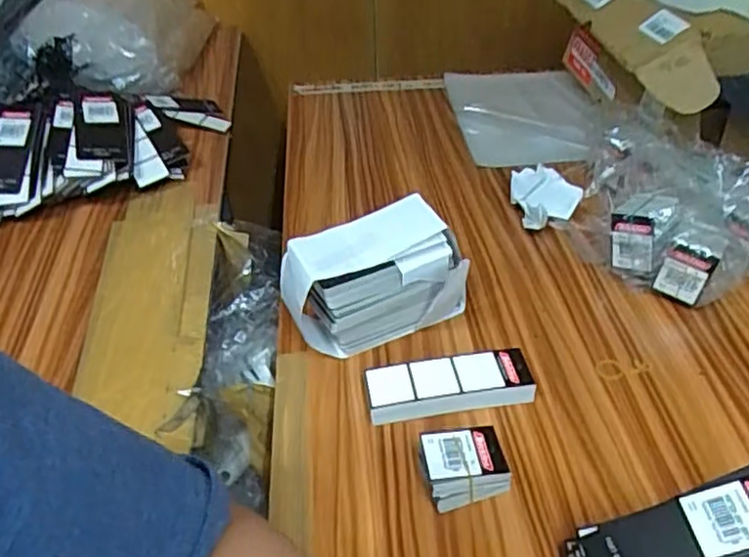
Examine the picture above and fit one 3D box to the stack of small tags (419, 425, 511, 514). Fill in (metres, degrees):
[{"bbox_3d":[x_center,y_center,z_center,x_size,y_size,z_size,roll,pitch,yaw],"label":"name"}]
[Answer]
[{"bbox_3d":[0.057,0.122,0.434,0.051,0.033,0.038,-11,40,-10],"label":"stack of small tags"}]

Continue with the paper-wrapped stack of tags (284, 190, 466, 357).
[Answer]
[{"bbox_3d":[0.002,0.004,0.531,0.145,0.101,0.056,-13,41,-12],"label":"paper-wrapped stack of tags"}]

